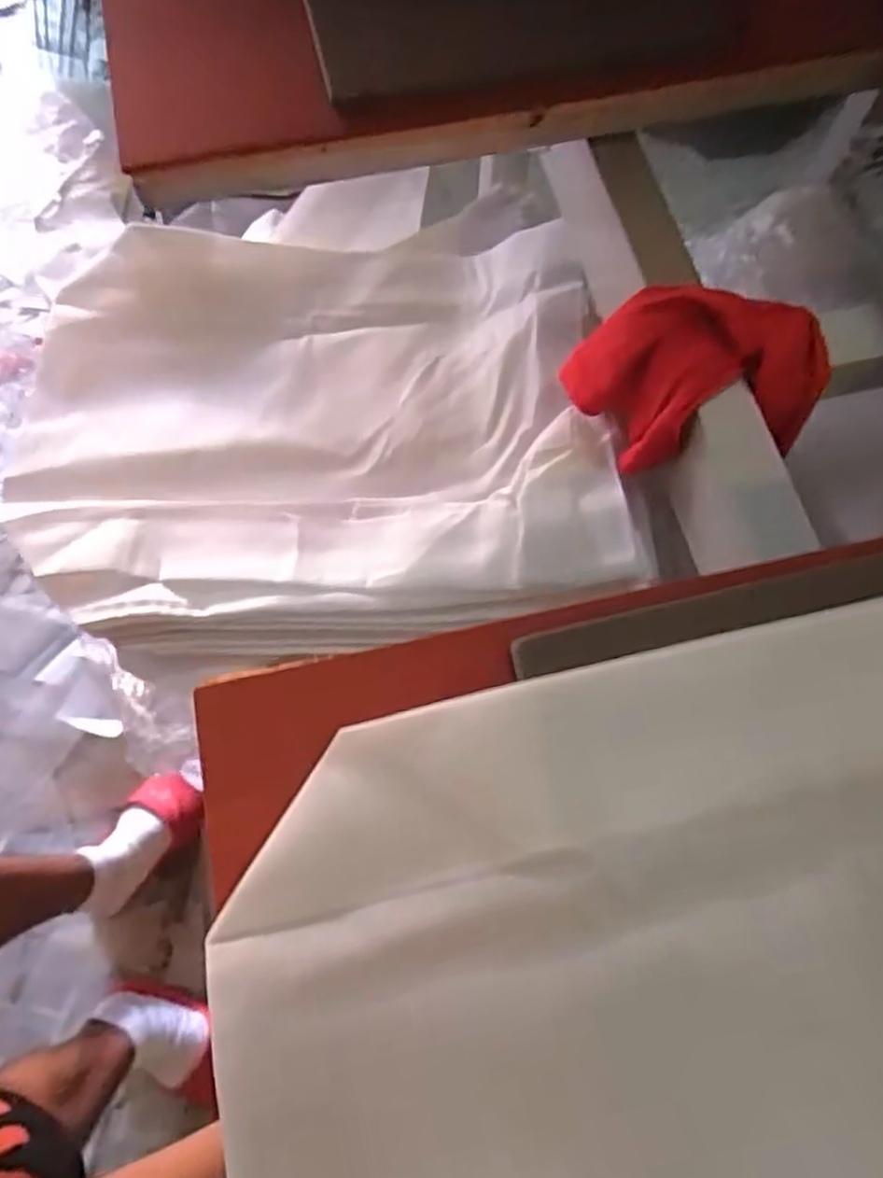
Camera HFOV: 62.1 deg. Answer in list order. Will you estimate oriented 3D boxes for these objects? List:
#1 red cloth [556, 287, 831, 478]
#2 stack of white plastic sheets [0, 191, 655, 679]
[{"bbox_3d":[0.159,-0.136,0.463,0.138,0.090,0.082,-1,70,0],"label":"red cloth"},{"bbox_3d":[-0.115,-0.142,0.577,0.474,0.085,0.392,-4,70,-1],"label":"stack of white plastic sheets"}]

